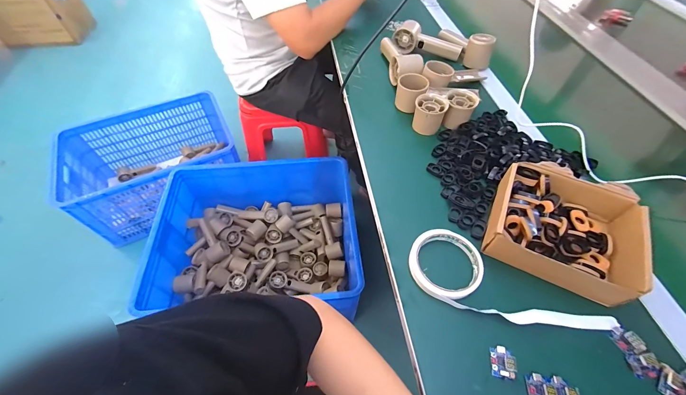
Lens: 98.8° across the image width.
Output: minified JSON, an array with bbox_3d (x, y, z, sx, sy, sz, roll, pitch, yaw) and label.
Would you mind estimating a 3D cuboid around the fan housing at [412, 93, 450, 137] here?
[{"bbox_3d":[0.157,-0.152,0.541,0.054,0.051,0.054,1,55,-1],"label":"fan housing"}]

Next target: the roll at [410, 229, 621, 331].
[{"bbox_3d":[0.201,0.123,0.372,0.245,0.017,0.092,29,59,18],"label":"roll"}]

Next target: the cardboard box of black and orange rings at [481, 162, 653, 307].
[{"bbox_3d":[0.302,0.045,0.399,0.191,0.055,0.166,23,57,15],"label":"cardboard box of black and orange rings"}]

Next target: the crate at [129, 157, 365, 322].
[{"bbox_3d":[-0.263,0.142,1.000,0.573,0.286,0.492,-1,55,-2],"label":"crate"}]

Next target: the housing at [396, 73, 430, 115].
[{"bbox_3d":[0.133,-0.203,0.572,0.058,0.047,0.052,14,55,8],"label":"housing"}]

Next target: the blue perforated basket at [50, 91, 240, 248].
[{"bbox_3d":[-0.748,-0.147,1.203,0.575,0.243,0.402,-23,58,-16],"label":"blue perforated basket"}]

